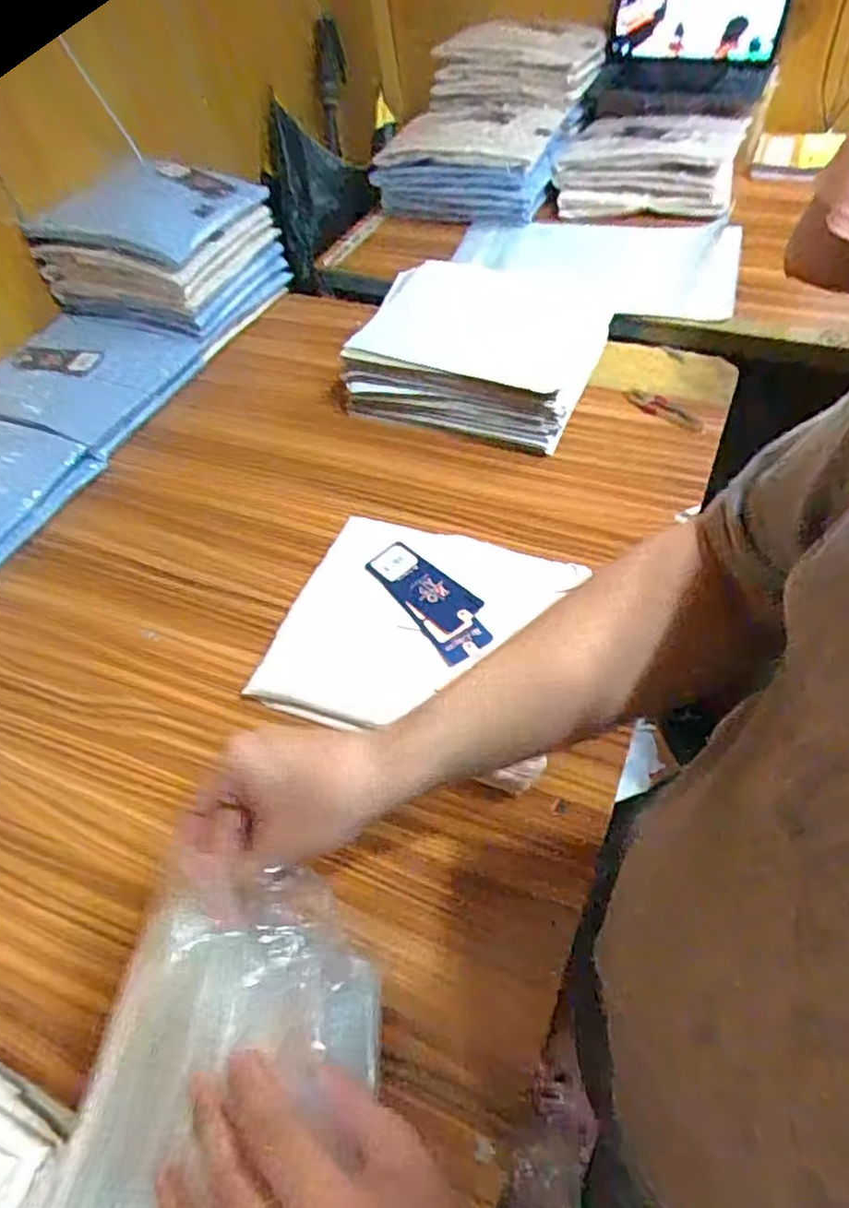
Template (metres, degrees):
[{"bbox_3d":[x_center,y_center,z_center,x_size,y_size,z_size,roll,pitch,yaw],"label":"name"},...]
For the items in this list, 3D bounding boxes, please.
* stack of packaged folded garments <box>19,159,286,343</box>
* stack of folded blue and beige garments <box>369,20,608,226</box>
[{"bbox_3d":[-0.354,-0.481,0.947,0.236,0.184,0.221,21,57,21],"label":"stack of packaged folded garments"},{"bbox_3d":[0.112,-0.802,1.151,0.269,0.155,0.427,15,55,18],"label":"stack of folded blue and beige garments"}]

